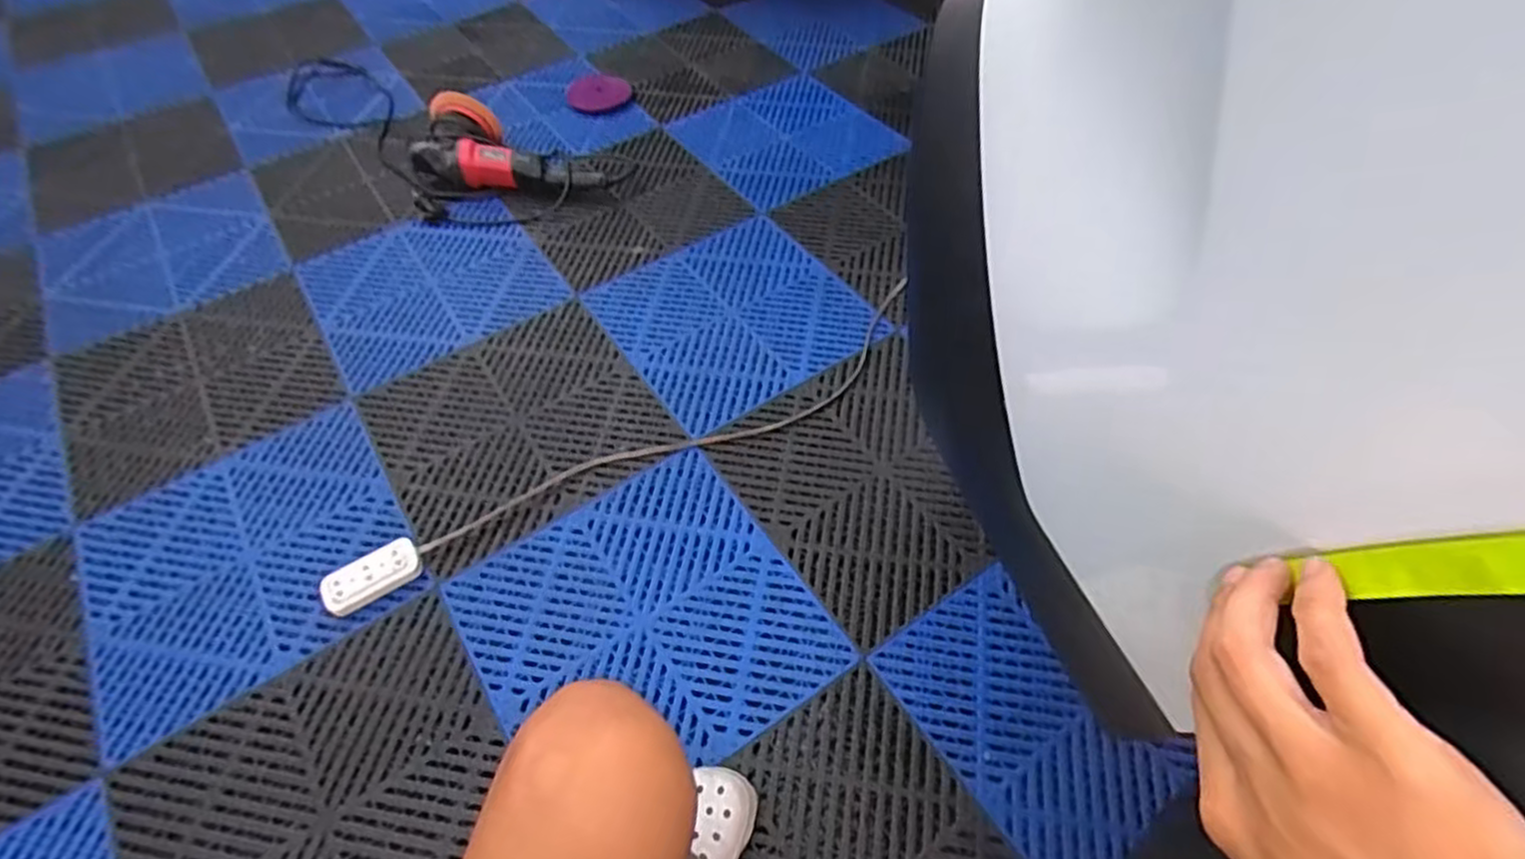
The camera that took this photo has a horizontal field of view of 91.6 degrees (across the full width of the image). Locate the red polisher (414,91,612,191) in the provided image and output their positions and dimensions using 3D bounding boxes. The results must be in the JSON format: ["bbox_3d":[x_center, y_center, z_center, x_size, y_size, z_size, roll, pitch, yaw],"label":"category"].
[{"bbox_3d":[-0.501,-0.545,1.453,0.368,0.139,0.138,13,55,10],"label":"red polisher"}]

